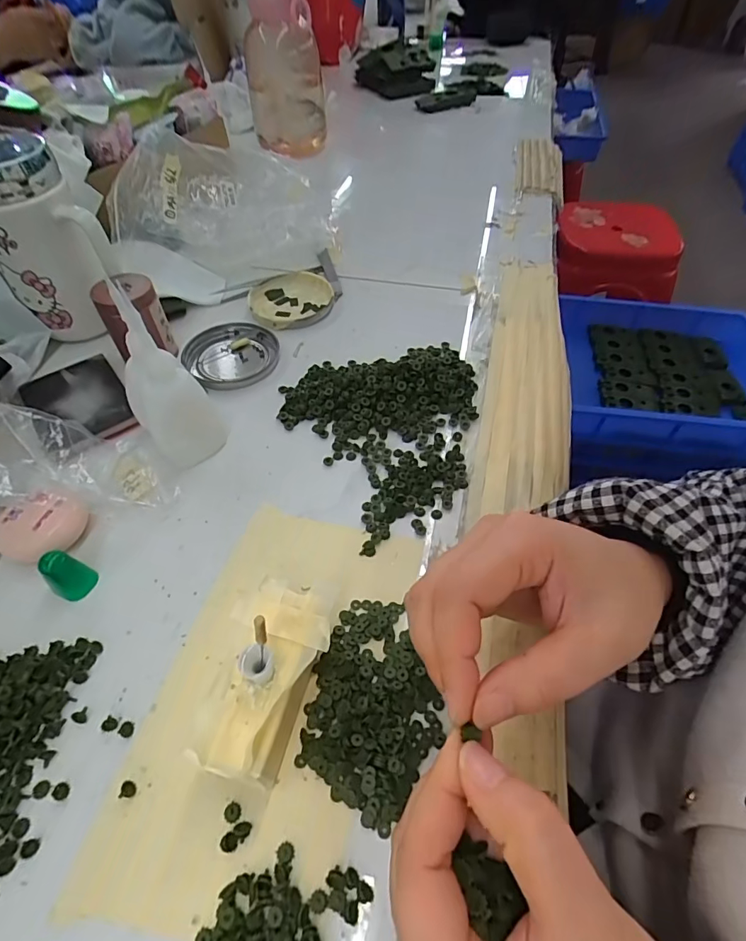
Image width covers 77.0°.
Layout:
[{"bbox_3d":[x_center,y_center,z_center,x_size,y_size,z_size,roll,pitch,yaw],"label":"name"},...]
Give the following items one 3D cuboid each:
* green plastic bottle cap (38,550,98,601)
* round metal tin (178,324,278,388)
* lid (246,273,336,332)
[{"bbox_3d":[-0.171,0.058,0.263,0.016,0.029,0.020,29,57,21],"label":"green plastic bottle cap"},{"bbox_3d":[-0.120,-0.100,0.403,0.080,0.007,0.076,0,52,0],"label":"round metal tin"},{"bbox_3d":[-0.077,-0.164,0.448,0.077,0.009,0.083,0,52,0],"label":"lid"}]

